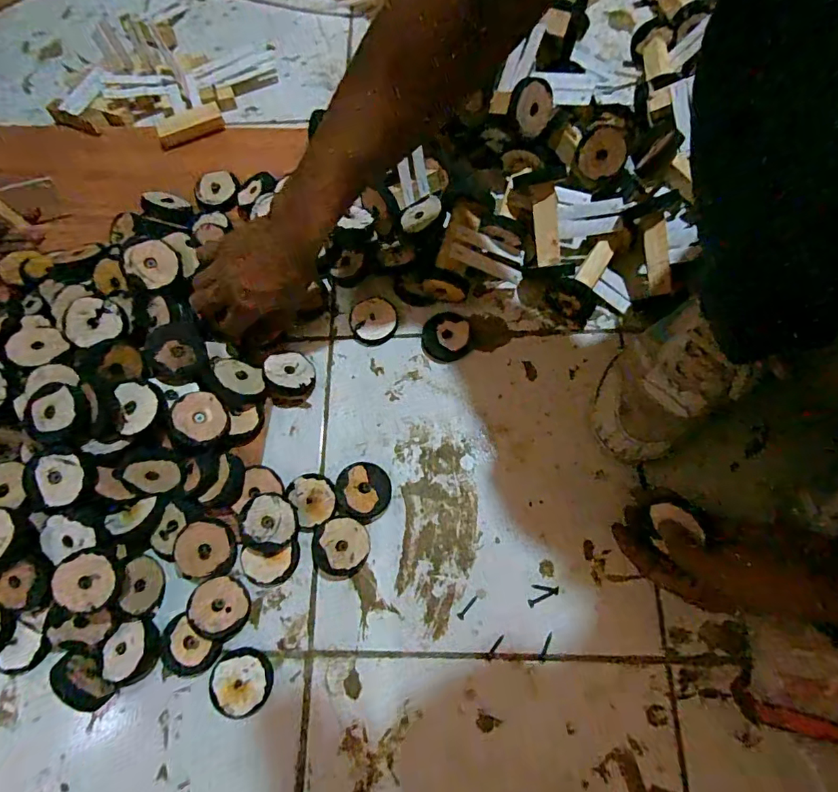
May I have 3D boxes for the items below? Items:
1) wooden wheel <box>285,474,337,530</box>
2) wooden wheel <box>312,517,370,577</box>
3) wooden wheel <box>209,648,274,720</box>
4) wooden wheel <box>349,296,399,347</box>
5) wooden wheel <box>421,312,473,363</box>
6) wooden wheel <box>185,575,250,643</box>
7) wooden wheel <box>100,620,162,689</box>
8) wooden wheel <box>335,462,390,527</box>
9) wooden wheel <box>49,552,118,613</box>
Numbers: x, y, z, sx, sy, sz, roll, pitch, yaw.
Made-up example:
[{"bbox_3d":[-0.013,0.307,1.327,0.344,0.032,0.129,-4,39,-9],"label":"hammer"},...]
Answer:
[{"bbox_3d":[-0.099,0.096,0.461,0.041,0.009,0.050,-26,72,-6],"label":"wooden wheel"},{"bbox_3d":[-0.071,0.135,0.440,0.051,0.022,0.048,-1,72,2],"label":"wooden wheel"},{"bbox_3d":[-0.151,0.243,0.417,0.052,0.011,0.050,-1,72,2],"label":"wooden wheel"},{"bbox_3d":[-0.048,-0.079,0.521,0.050,0.011,0.050,-1,72,2],"label":"wooden wheel"},{"bbox_3d":[0.029,-0.062,0.511,0.052,0.009,0.052,-1,72,2],"label":"wooden wheel"},{"bbox_3d":[-0.176,0.185,0.430,0.050,0.017,0.049,8,51,-10],"label":"wooden wheel"},{"bbox_3d":[-0.244,0.216,0.418,0.046,0.011,0.045,-36,74,-9],"label":"wooden wheel"},{"bbox_3d":[-0.052,0.089,0.458,0.051,0.021,0.055,-1,72,2],"label":"wooden wheel"},{"bbox_3d":[-0.268,0.150,0.395,0.046,0.013,0.044,-9,83,-7],"label":"wooden wheel"}]

